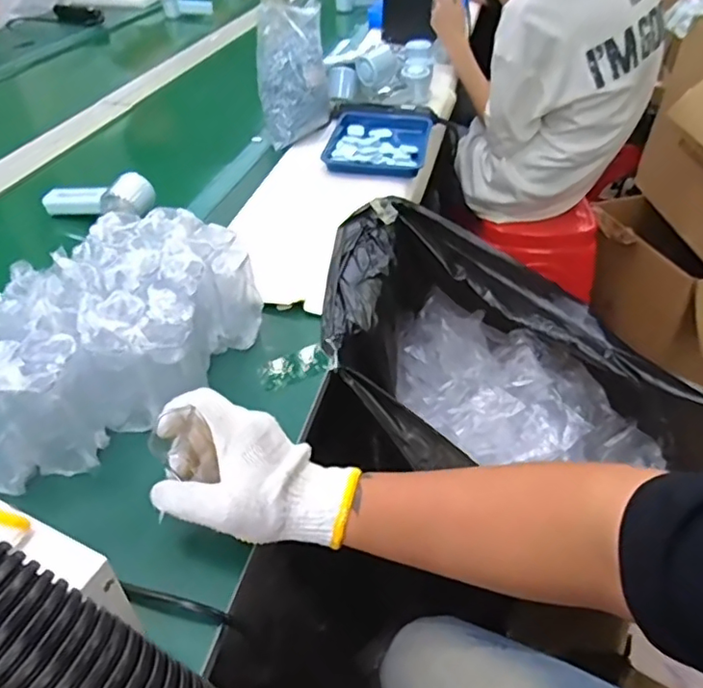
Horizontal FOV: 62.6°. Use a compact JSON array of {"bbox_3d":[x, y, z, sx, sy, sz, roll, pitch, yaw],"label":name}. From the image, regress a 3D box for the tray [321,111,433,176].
[{"bbox_3d":[0.045,-0.342,0.985,0.167,0.022,0.224,8,42,8],"label":"tray"}]

